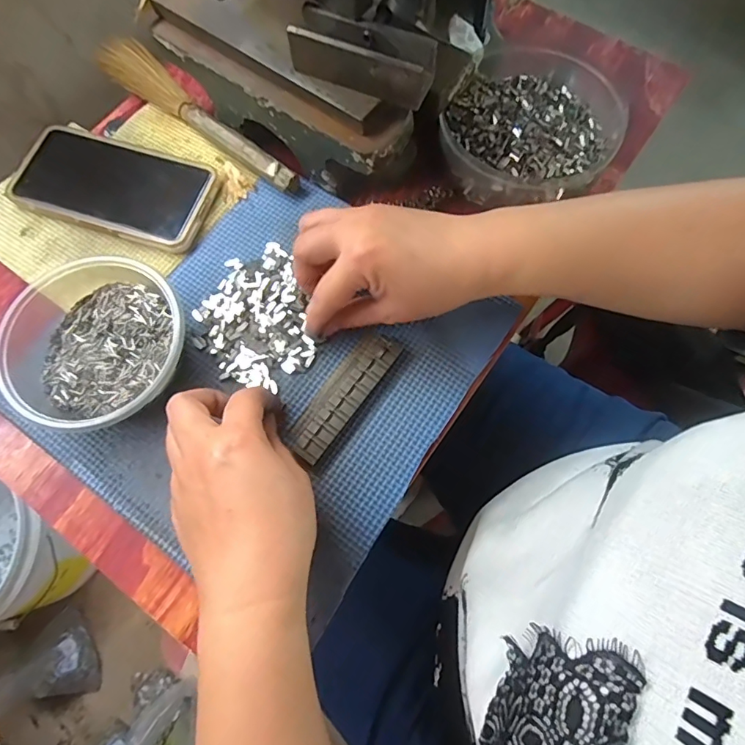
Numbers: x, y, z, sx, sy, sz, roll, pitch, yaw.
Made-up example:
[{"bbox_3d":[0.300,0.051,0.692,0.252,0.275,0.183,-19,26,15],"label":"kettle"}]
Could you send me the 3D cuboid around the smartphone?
[{"bbox_3d":[-0.201,-0.145,0.381,0.152,0.016,0.077,19,72,7],"label":"smartphone"}]

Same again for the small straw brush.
[{"bbox_3d":[-0.148,-0.216,0.402,0.229,0.021,0.036,41,76,13],"label":"small straw brush"}]

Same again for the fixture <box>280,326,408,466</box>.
[{"bbox_3d":[-0.020,0.014,0.329,0.031,0.012,0.099,34,75,12],"label":"fixture"}]

